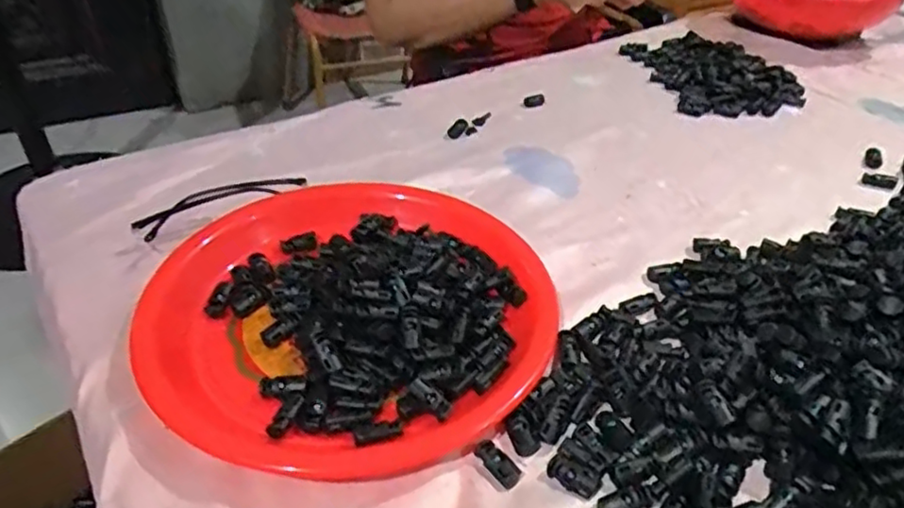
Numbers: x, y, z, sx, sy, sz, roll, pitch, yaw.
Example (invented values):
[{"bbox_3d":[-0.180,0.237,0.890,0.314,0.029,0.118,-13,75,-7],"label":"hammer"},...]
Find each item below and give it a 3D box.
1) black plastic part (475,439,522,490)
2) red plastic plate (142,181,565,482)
[{"bbox_3d":[0.025,0.111,0.353,0.015,0.008,0.029,-23,43,-26],"label":"black plastic part"},{"bbox_3d":[-0.065,0.027,0.444,0.258,0.032,0.257,-1,38,0],"label":"red plastic plate"}]

